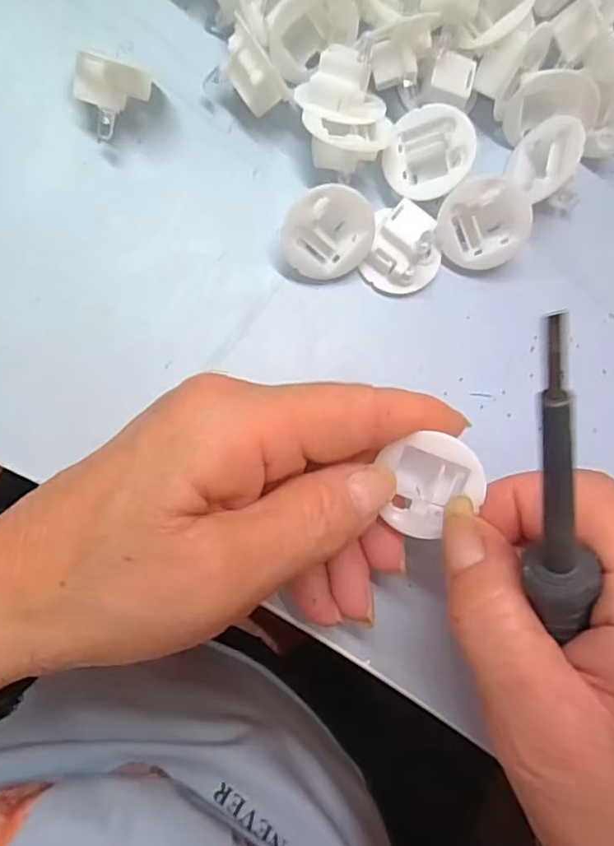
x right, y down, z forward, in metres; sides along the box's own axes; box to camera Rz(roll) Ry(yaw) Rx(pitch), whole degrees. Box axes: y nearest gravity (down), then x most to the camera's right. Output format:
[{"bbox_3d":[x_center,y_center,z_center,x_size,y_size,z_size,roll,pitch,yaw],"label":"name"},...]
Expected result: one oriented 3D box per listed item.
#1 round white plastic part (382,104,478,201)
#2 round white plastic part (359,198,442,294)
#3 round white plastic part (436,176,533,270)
[{"bbox_3d":[0.045,-0.097,0.209,0.032,0.009,0.032,1,94,20],"label":"round white plastic part"},{"bbox_3d":[0.037,-0.064,0.211,0.028,0.016,0.028,0,86,-8],"label":"round white plastic part"},{"bbox_3d":[0.065,-0.076,0.216,0.032,0.016,0.032,21,127,-6],"label":"round white plastic part"}]

